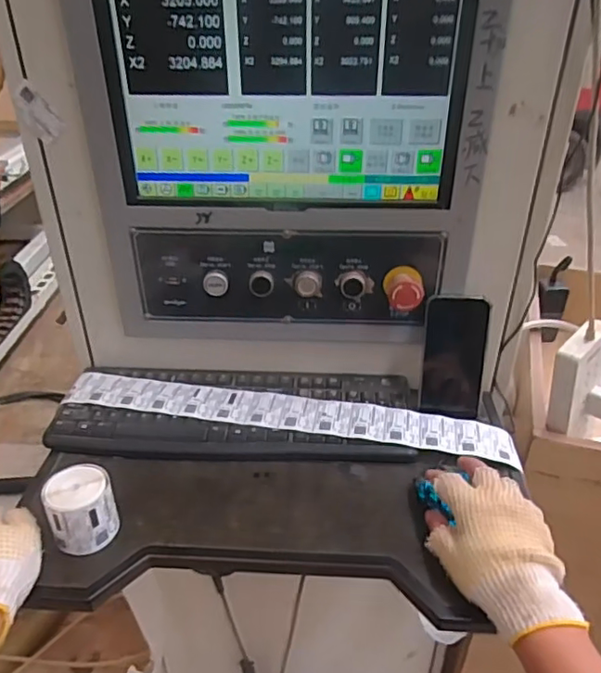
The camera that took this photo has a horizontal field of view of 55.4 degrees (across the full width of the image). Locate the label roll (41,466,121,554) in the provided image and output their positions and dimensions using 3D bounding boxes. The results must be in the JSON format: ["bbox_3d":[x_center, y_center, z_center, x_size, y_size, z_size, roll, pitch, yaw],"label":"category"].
[{"bbox_3d":[-0.216,0.170,0.567,0.063,0.064,0.059,-16,37,-22],"label":"label roll"}]

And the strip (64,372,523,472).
[{"bbox_3d":[-0.019,0.094,0.705,0.543,0.013,0.060,7,39,8],"label":"strip"}]

